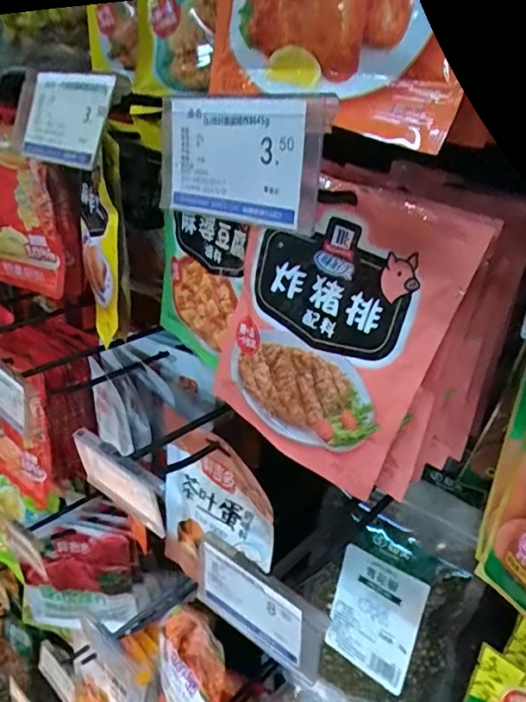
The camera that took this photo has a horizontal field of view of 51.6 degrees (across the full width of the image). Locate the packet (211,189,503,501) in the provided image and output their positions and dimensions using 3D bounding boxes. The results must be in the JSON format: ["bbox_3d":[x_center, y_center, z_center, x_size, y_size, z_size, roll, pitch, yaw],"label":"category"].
[{"bbox_3d":[0.034,-0.007,0.293,0.132,0.150,0.024,22,33,31],"label":"packet"}]

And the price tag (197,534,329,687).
[{"bbox_3d":[-0.003,0.129,0.278,0.078,0.050,0.008,22,28,33],"label":"price tag"}]

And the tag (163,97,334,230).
[{"bbox_3d":[-0.010,-0.069,0.195,0.076,0.042,0.008,25,35,35],"label":"tag"}]

